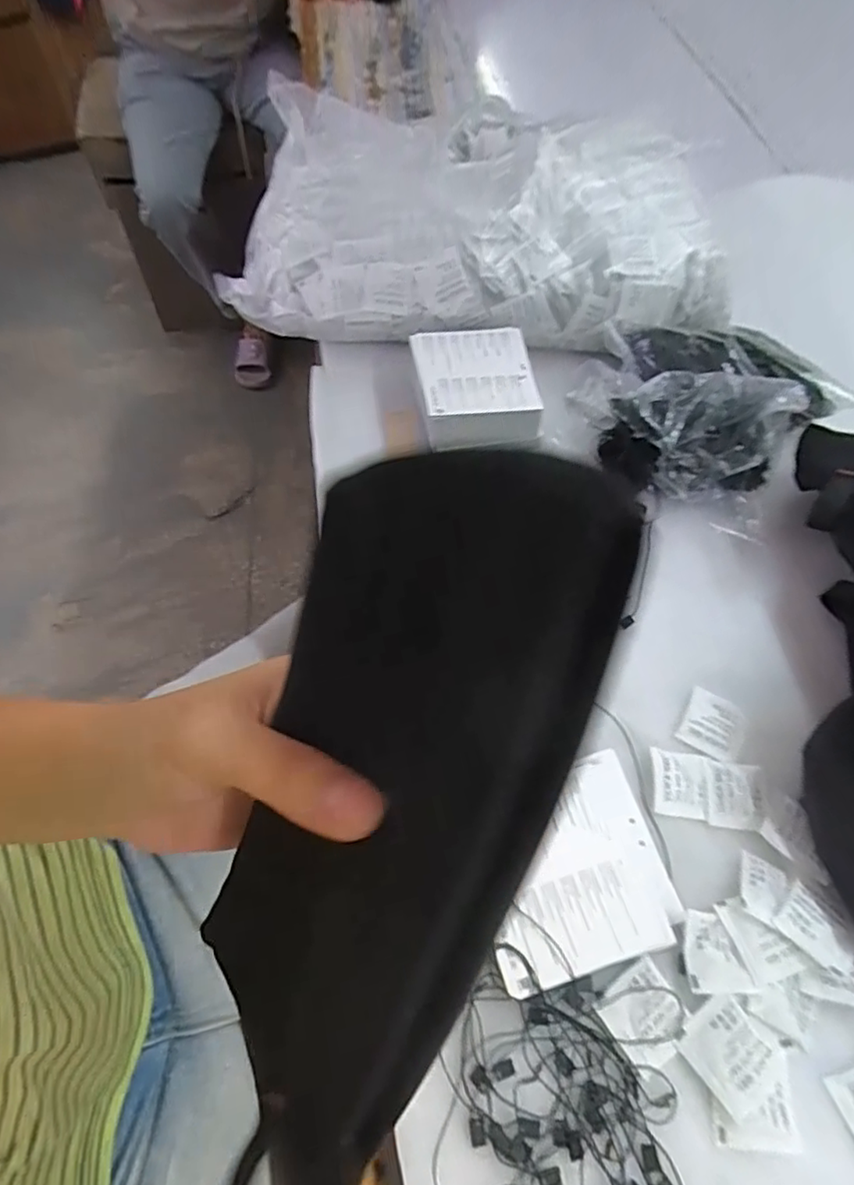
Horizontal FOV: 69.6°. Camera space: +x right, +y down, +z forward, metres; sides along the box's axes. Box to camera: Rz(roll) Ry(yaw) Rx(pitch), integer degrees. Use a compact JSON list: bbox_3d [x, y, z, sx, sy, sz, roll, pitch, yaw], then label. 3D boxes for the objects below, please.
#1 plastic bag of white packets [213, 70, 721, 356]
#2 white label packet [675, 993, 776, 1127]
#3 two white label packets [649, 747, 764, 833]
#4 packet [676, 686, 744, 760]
[{"bbox_3d":[0.044,-0.354,0.568,0.439,0.073,0.267,5,59,2],"label":"plastic bag of white packets"},{"bbox_3d":[0.149,0.228,0.303,0.036,0.007,0.039,-33,66,-19],"label":"white label packet"},{"bbox_3d":[0.170,0.119,0.372,0.066,0.008,0.040,8,60,8],"label":"two white label packets"},{"bbox_3d":[0.185,0.083,0.392,0.037,0.004,0.044,29,63,15],"label":"packet"}]

